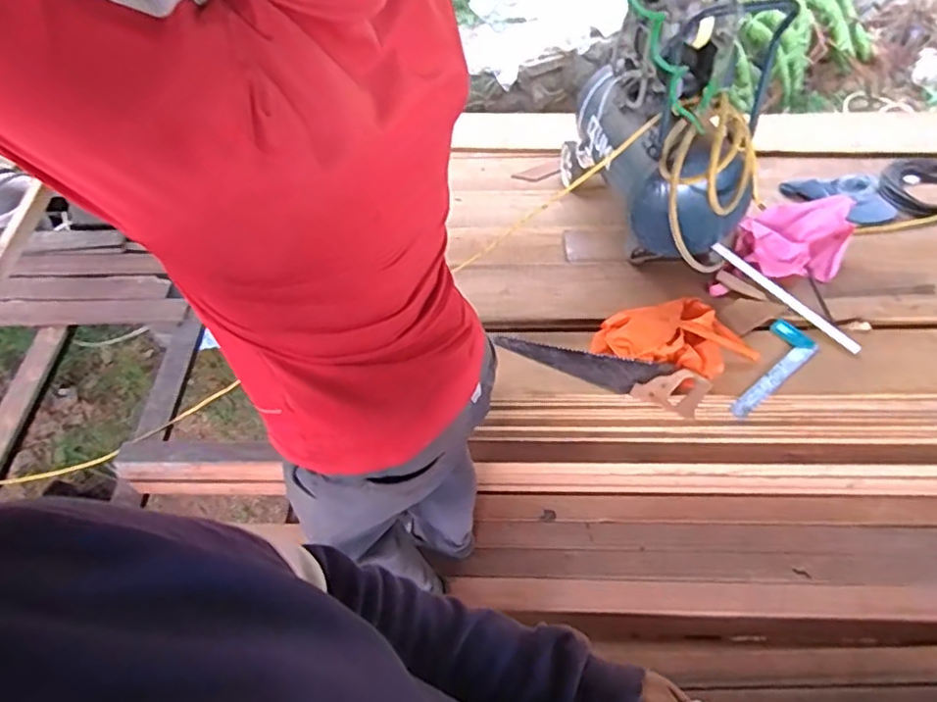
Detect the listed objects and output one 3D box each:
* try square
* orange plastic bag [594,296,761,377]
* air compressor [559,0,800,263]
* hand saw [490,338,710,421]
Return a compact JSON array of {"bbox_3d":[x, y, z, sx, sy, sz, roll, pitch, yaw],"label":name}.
[{"bbox_3d":[0.690,0.032,1.413,0.287,0.021,0.109,-35,61,-20],"label":"try square"},{"bbox_3d":[0.487,-0.034,1.424,0.363,0.067,0.208,13,57,12],"label":"orange plastic bag"},{"bbox_3d":[0.449,-0.575,1.449,0.272,0.606,0.593,-19,57,-10],"label":"air compressor"},{"bbox_3d":[0.295,0.032,1.410,0.493,0.058,0.087,19,59,15],"label":"hand saw"}]

